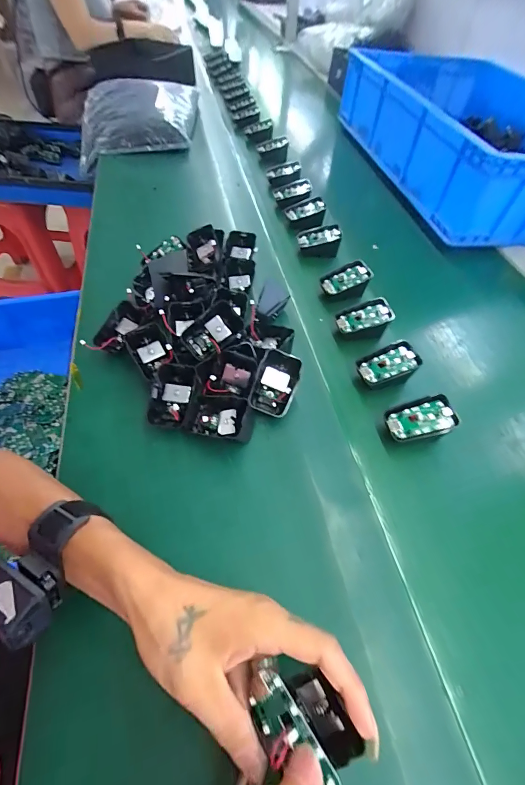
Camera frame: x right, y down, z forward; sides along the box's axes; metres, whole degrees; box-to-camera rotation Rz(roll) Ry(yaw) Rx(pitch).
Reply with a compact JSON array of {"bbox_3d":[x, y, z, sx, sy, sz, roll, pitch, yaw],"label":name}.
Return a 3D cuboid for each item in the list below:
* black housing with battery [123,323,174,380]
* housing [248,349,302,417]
[{"bbox_3d":[-0.129,-0.047,0.418,0.044,0.029,0.059,-29,60,-21],"label":"black housing with battery"},{"bbox_3d":[0.014,-0.011,0.394,0.045,0.025,0.067,13,95,-5],"label":"housing"}]

